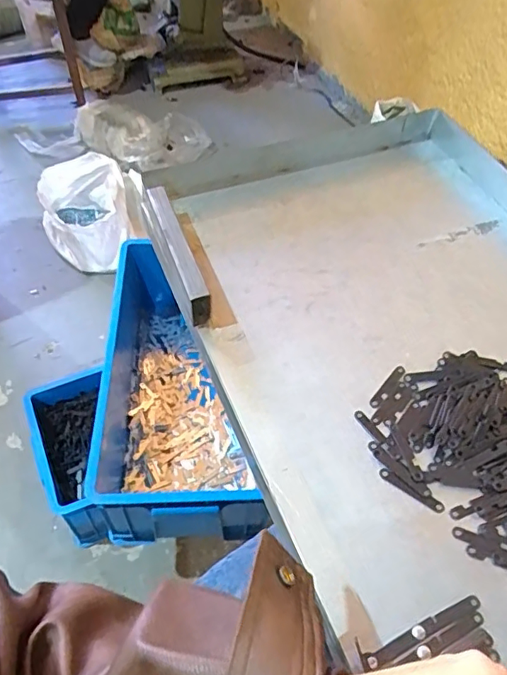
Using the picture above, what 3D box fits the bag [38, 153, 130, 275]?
[{"bbox_3d":[-0.545,-0.388,1.719,0.278,0.216,0.386,-9,52,-10],"label":"bag"}]

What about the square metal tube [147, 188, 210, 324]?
[{"bbox_3d":[-0.077,-0.087,0.532,0.020,0.041,0.171,-15,53,-14],"label":"square metal tube"}]

